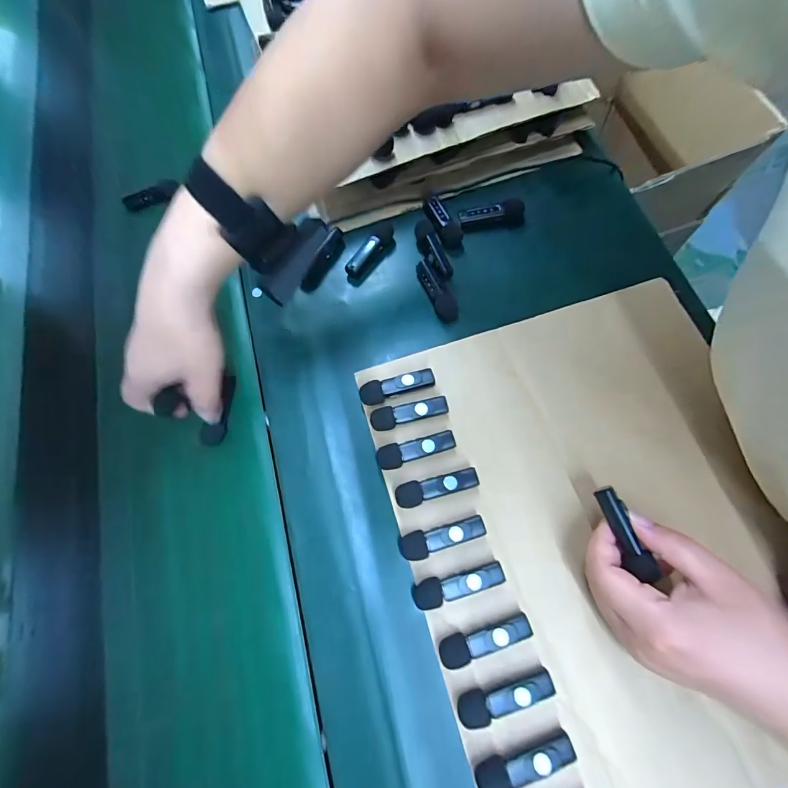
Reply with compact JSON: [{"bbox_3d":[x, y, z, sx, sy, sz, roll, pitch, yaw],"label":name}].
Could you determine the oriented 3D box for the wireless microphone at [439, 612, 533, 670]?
[{"bbox_3d":[0.062,0.168,0.266,0.064,0.012,0.016,-20,70,0],"label":"wireless microphone"}]

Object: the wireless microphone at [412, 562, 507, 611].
[{"bbox_3d":[0.046,0.136,0.279,0.066,0.010,0.018,-18,70,1],"label":"wireless microphone"}]

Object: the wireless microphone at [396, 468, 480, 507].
[{"bbox_3d":[0.033,0.071,0.302,0.065,0.010,0.019,-19,70,1],"label":"wireless microphone"}]

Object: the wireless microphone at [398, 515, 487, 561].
[{"bbox_3d":[0.036,0.107,0.289,0.064,0.010,0.019,-15,70,2],"label":"wireless microphone"}]

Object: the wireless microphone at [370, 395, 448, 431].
[{"bbox_3d":[0.013,0.015,0.322,0.064,0.011,0.019,-13,70,3],"label":"wireless microphone"}]

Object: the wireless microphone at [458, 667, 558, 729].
[{"bbox_3d":[0.073,0.199,0.254,0.063,0.010,0.017,-18,70,1],"label":"wireless microphone"}]

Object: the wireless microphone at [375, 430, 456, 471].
[{"bbox_3d":[0.018,0.044,0.311,0.063,0.010,0.020,-14,70,2],"label":"wireless microphone"}]

